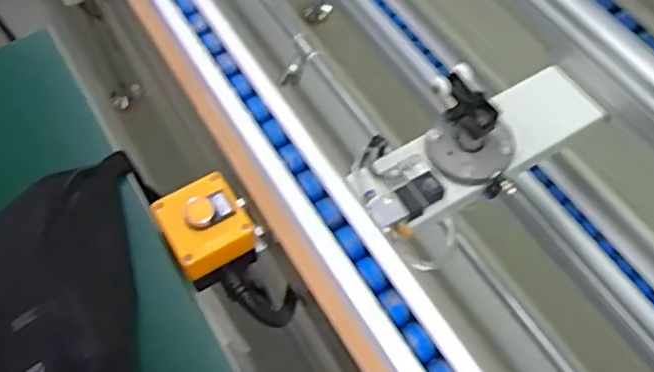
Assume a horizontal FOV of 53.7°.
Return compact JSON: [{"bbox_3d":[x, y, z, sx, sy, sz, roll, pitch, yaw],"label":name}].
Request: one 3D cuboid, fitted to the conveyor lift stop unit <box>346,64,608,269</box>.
[{"bbox_3d":[0.185,-0.061,0.750,0.326,0.109,0.124,-27,62,-12],"label":"conveyor lift stop unit"}]

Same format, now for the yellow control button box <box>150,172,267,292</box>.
[{"bbox_3d":[-0.115,0.045,0.624,0.080,0.069,0.085,-29,62,-14],"label":"yellow control button box"}]

